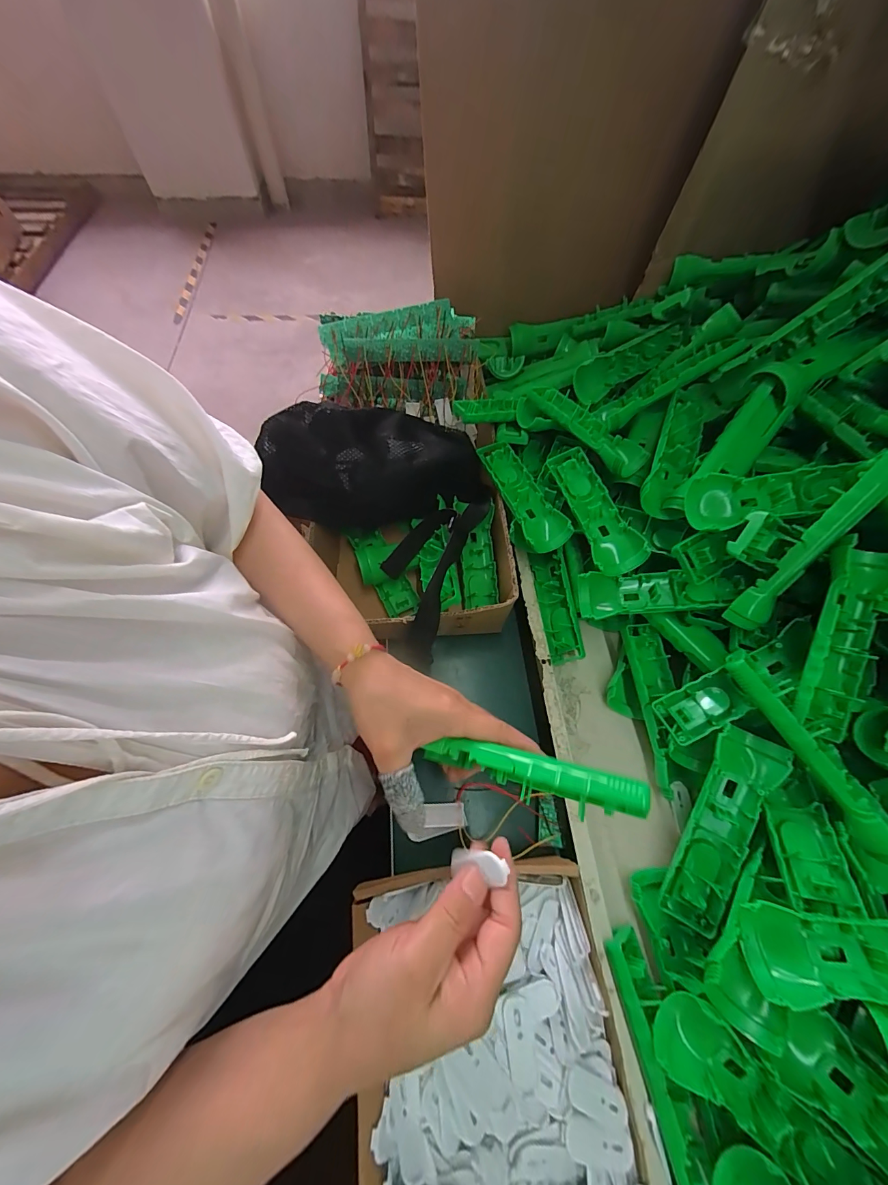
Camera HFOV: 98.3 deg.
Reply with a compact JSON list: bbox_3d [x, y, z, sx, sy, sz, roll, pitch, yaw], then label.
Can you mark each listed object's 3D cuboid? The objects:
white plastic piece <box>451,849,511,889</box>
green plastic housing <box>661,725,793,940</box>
[{"bbox_3d":[0.020,0.166,0.234,0.038,0.008,0.016,-12,57,36],"label":"white plastic piece"},{"bbox_3d":[0.230,0.196,0.324,0.046,0.029,0.162,25,85,11],"label":"green plastic housing"}]

